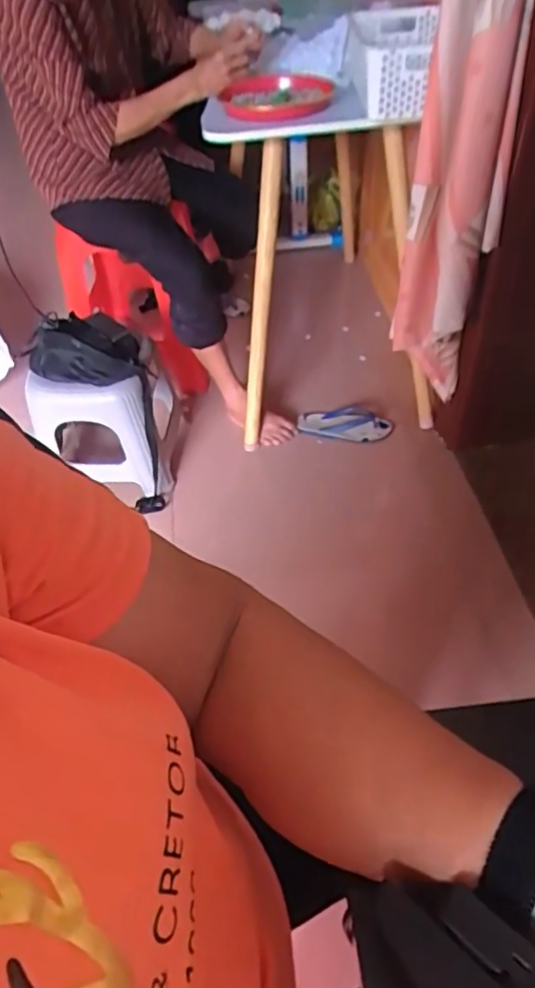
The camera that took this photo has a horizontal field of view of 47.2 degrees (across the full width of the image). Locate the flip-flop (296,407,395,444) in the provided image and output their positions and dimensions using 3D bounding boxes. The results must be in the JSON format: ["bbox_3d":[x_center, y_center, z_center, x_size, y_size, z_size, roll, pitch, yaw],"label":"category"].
[{"bbox_3d":[0.202,-0.180,1.590,0.243,0.040,0.102,6,50,10],"label":"flip-flop"}]

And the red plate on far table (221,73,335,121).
[{"bbox_3d":[0.019,-0.722,1.102,0.190,0.033,0.181,4,50,9],"label":"red plate on far table"}]

